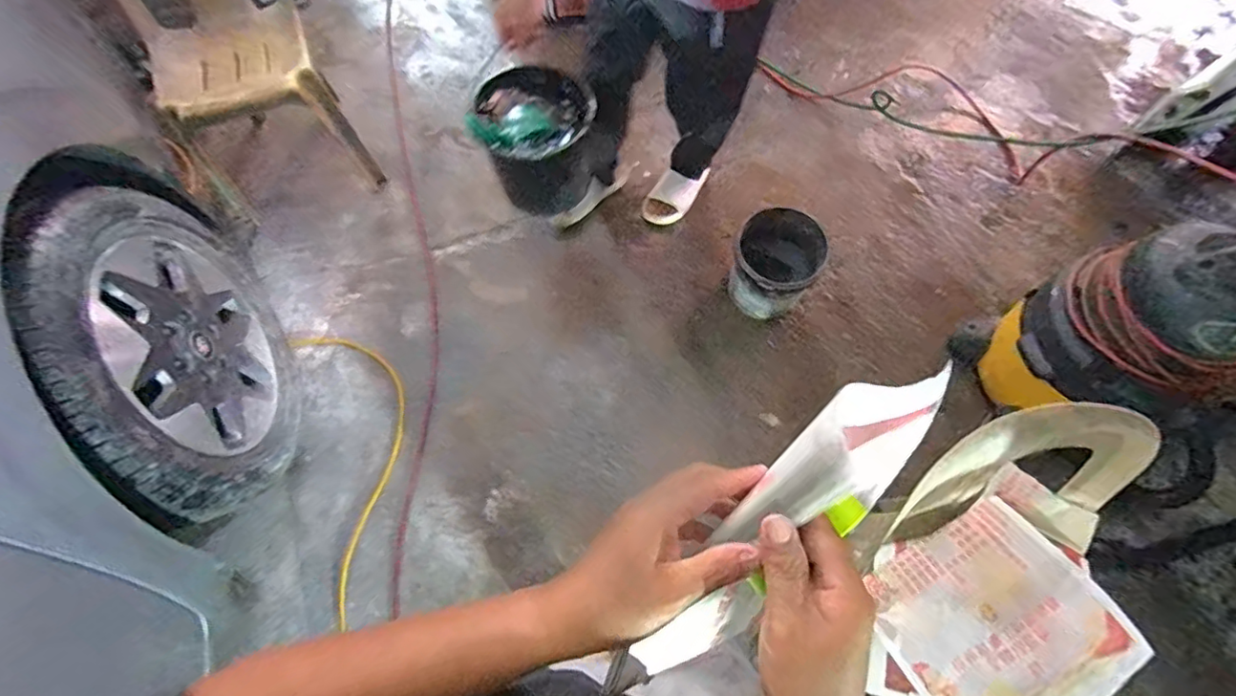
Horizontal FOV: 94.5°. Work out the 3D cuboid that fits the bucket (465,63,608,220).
[{"bbox_3d":[-0.166,-0.447,1.255,0.256,0.213,0.244,-1,68,3],"label":"bucket"}]

